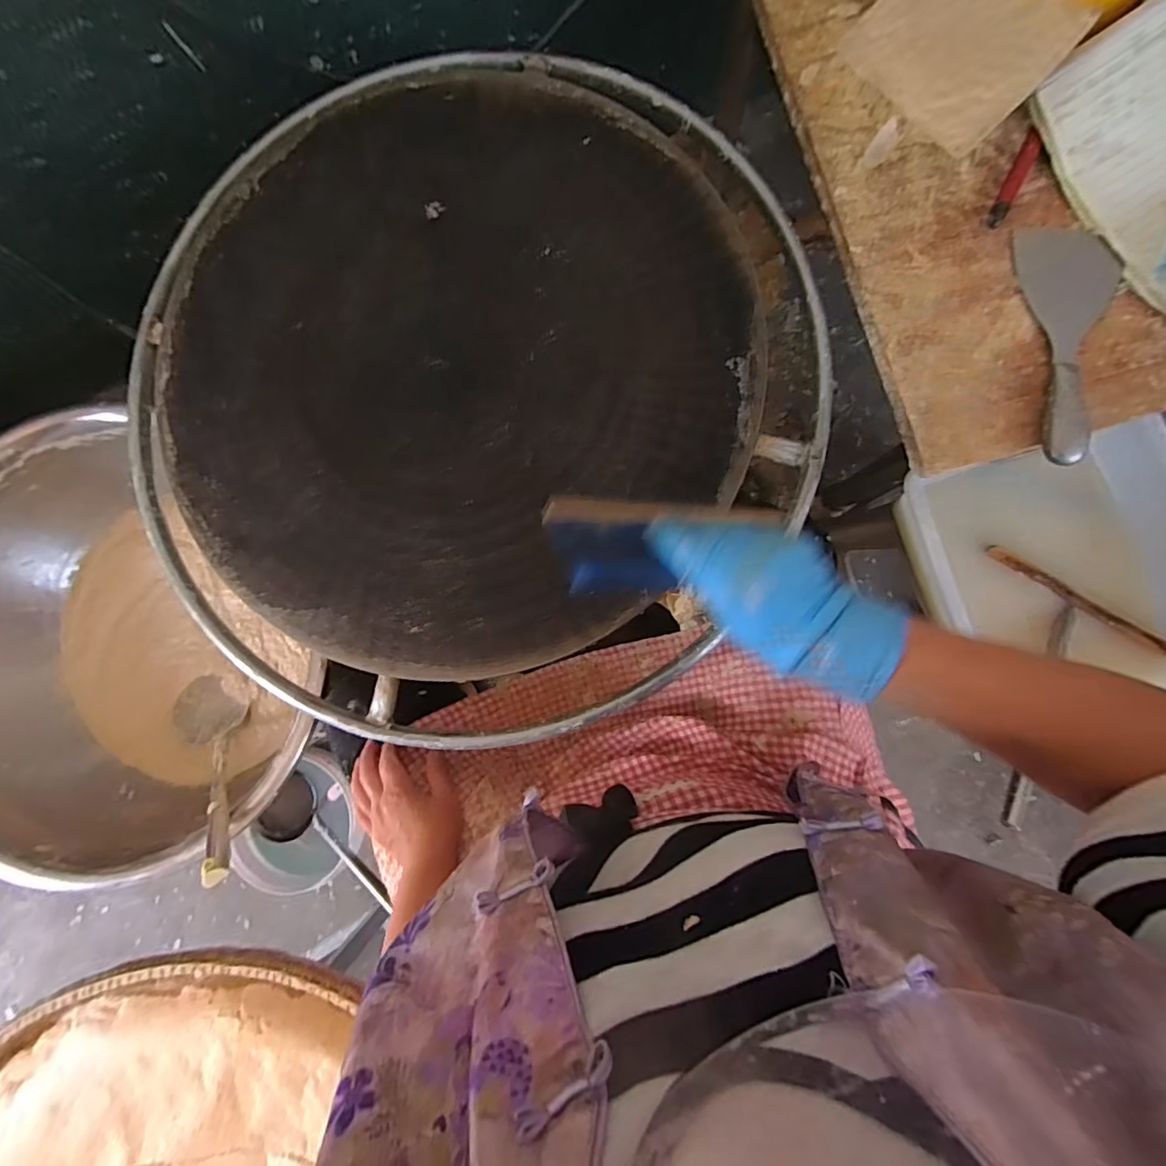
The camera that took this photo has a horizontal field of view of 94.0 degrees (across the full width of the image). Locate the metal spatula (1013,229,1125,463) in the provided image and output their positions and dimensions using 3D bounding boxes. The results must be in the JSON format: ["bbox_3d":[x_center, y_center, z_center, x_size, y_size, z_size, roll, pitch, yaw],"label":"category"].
[{"bbox_3d":[0.444,-0.216,0.482,0.086,0.018,0.222,-1,84,3],"label":"metal spatula"}]

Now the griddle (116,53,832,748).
[{"bbox_3d":[-0.117,-0.204,0.533,0.661,0.068,0.674,0,84,3],"label":"griddle"}]

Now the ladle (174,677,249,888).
[{"bbox_3d":[-0.494,0.246,0.717,0.079,0.372,0.086,39,86,-37],"label":"ladle"}]

